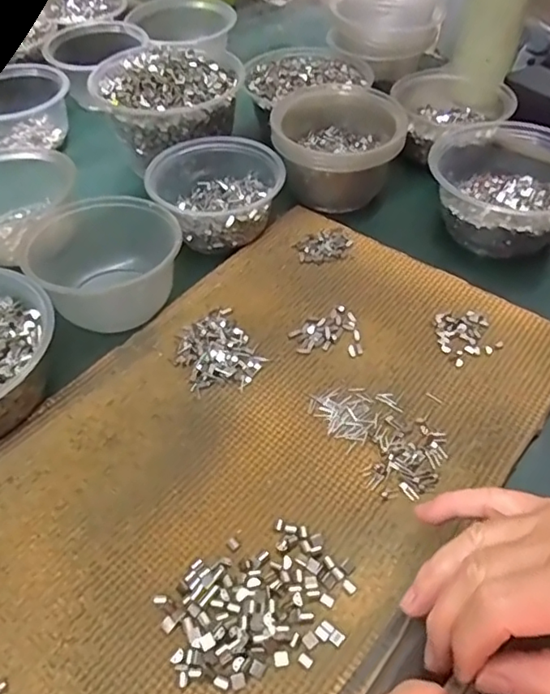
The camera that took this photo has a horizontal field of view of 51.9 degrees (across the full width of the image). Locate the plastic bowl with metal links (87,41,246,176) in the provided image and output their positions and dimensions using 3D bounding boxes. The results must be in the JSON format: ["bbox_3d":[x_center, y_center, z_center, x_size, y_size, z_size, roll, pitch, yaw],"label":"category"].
[{"bbox_3d":[-0.103,-0.231,0.558,0.137,0.093,0.124,-11,50,-9],"label":"plastic bowl with metal links"}]

